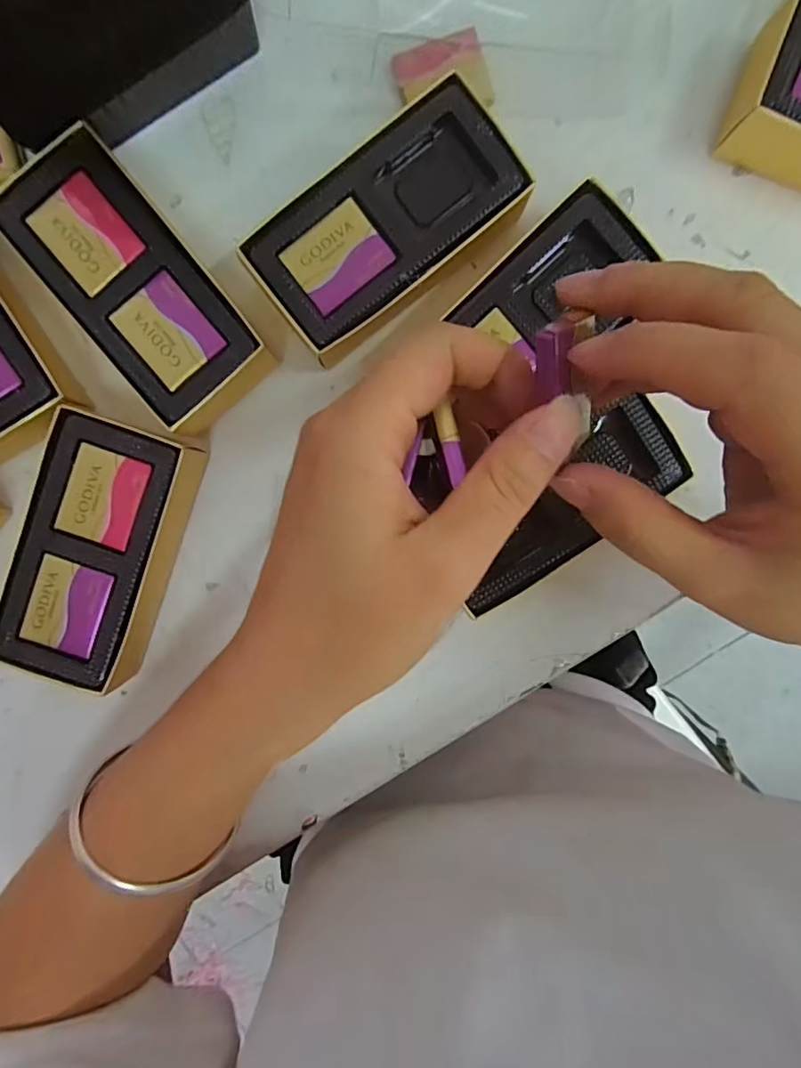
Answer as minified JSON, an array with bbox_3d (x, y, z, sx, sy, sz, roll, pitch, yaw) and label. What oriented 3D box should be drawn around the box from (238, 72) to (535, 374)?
[{"bbox_3d":[-0.005,-0.129,0.229,0.112,0.031,0.063,-37,95,2],"label":"box"}]

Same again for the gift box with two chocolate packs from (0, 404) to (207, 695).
[{"bbox_3d":[-0.132,0.008,0.238,0.064,0.033,0.114,19,94,-3],"label":"gift box with two chocolate packs"}]

